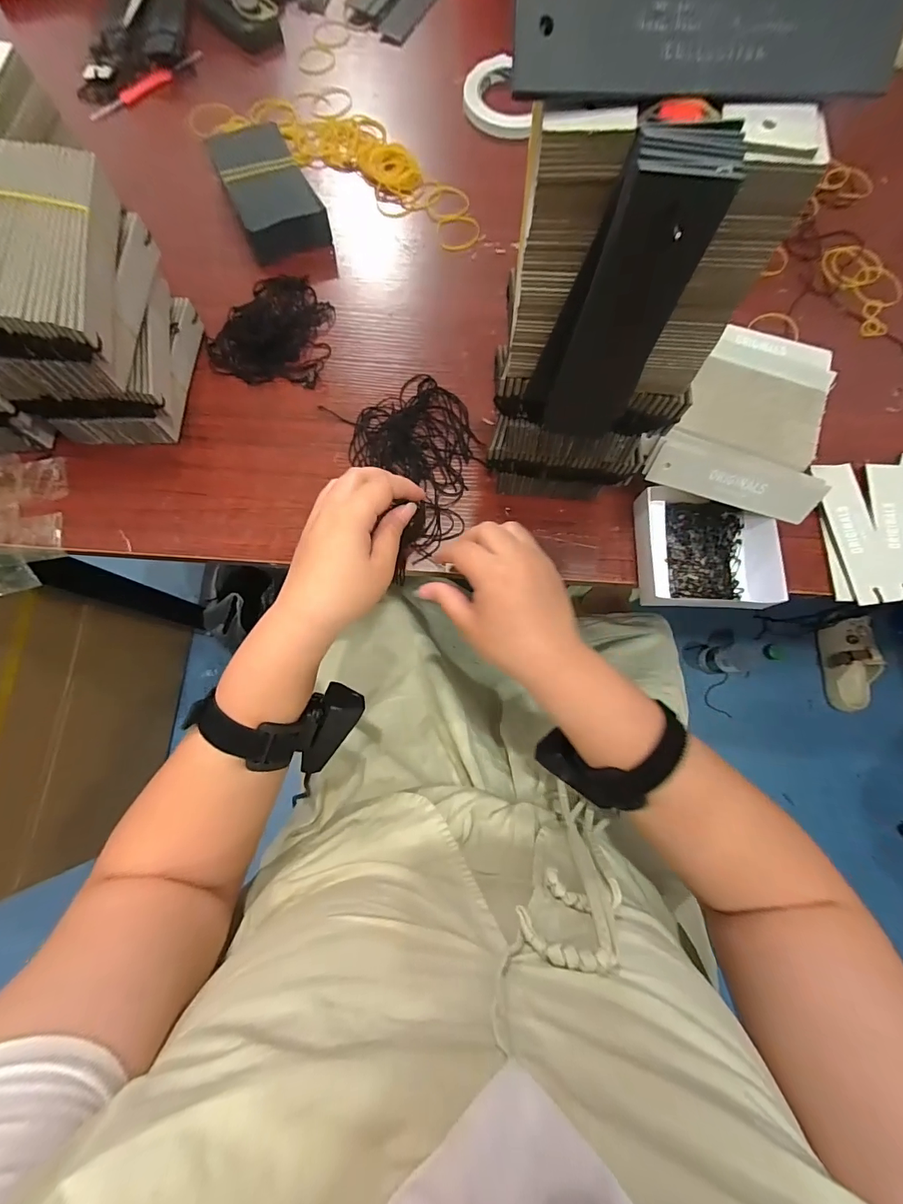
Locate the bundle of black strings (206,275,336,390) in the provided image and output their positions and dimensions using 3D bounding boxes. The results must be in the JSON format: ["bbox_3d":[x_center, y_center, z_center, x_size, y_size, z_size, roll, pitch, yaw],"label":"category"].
[{"bbox_3d":[-0.171,-0.266,0.414,0.107,0.017,0.116,8,77,0],"label":"bundle of black strings"}]

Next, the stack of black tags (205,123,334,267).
[{"bbox_3d":[-0.185,-0.414,0.436,0.078,0.042,0.135,-26,79,-7],"label":"stack of black tags"}]

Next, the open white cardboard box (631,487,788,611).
[{"bbox_3d":[0.210,-0.045,0.363,0.106,0.032,0.098,2,77,-1],"label":"open white cardboard box"}]

